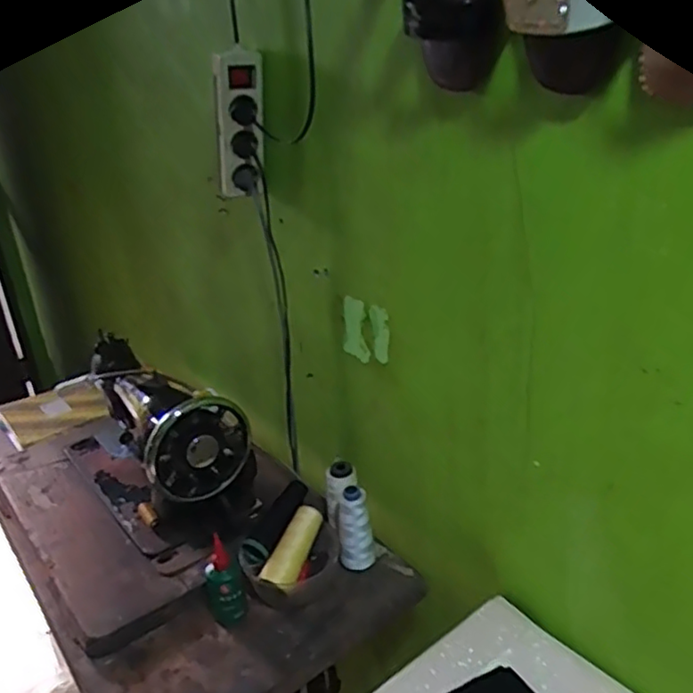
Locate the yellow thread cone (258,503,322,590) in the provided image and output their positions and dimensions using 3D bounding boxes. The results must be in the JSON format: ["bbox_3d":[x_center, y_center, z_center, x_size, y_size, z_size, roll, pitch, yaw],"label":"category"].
[{"bbox_3d":[-0.064,0.245,0.817,0.034,0.036,0.109,9,44,26],"label":"yellow thread cone"}]

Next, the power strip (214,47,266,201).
[{"bbox_3d":[-0.141,-0.290,0.871,0.060,0.177,0.044,-21,29,-34],"label":"power strip"}]

